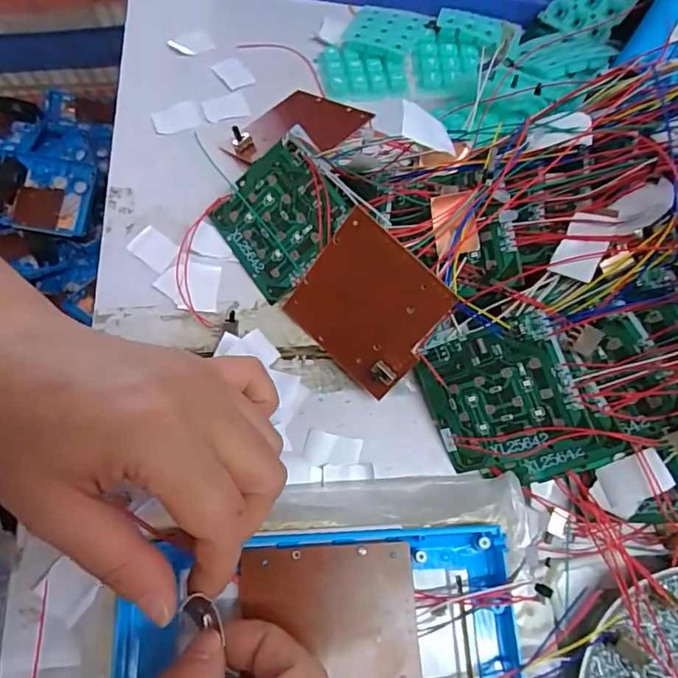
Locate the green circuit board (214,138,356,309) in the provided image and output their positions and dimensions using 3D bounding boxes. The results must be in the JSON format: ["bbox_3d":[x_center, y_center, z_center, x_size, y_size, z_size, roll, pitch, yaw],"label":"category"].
[{"bbox_3d":[-0.034,-0.068,0.296,0.068,0.004,0.068,-44,75,12],"label":"green circuit board"}]

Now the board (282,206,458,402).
[{"bbox_3d":[0.015,-0.016,0.268,0.071,0.072,0.005,43,31,8],"label":"board"}]

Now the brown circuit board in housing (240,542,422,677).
[{"bbox_3d":[-0.003,0.122,0.216,0.071,0.004,0.067,-2,67,-5],"label":"brown circuit board in housing"}]

